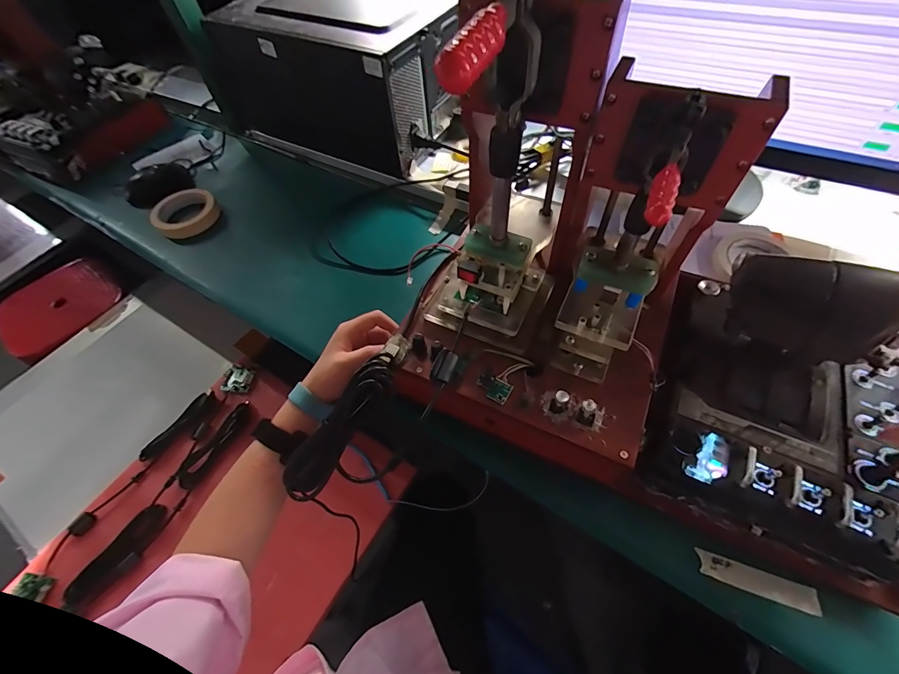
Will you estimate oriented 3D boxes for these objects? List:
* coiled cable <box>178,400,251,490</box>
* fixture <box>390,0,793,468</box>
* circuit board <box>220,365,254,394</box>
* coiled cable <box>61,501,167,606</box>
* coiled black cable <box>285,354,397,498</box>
[{"bbox_3d":[-0.403,0.182,0.656,0.032,0.019,0.157,22,61,18],"label":"coiled cable"},{"bbox_3d":[0.079,-0.077,0.286,0.238,0.285,0.208,22,61,18],"label":"fixture"},{"bbox_3d":[-0.409,0.081,0.732,0.054,0.009,0.055,7,62,-8],"label":"circuit board"},{"bbox_3d":[-0.494,0.326,0.569,0.054,0.016,0.148,25,62,19],"label":"coiled cable"},{"bbox_3d":[-0.103,0.085,0.356,0.033,0.031,0.149,34,89,23],"label":"coiled black cable"}]

